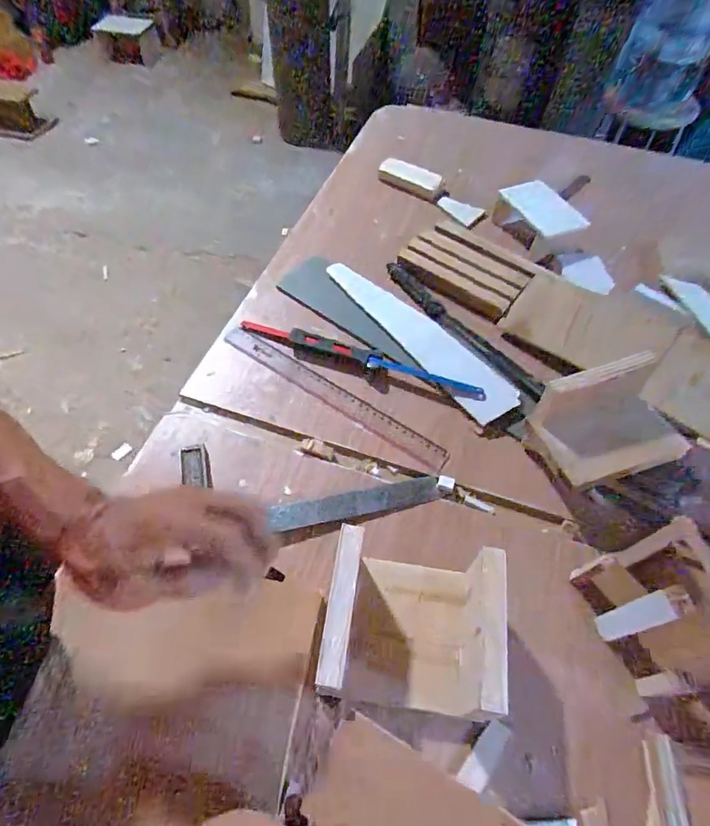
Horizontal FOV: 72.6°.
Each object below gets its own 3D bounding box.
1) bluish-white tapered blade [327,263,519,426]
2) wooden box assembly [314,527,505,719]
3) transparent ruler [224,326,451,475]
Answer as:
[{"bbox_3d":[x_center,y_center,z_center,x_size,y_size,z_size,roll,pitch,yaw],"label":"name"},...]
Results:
[{"bbox_3d":[0.074,-0.103,0.600,0.065,0.006,0.305,-34,63,-21],"label":"bluish-white tapered blade"},{"bbox_3d":[0.045,0.167,0.381,0.125,0.091,0.109,6,56,3],"label":"wooden box assembly"},{"bbox_3d":[-0.031,-0.022,0.558,0.304,0.004,0.034,31,63,17],"label":"transparent ruler"}]

